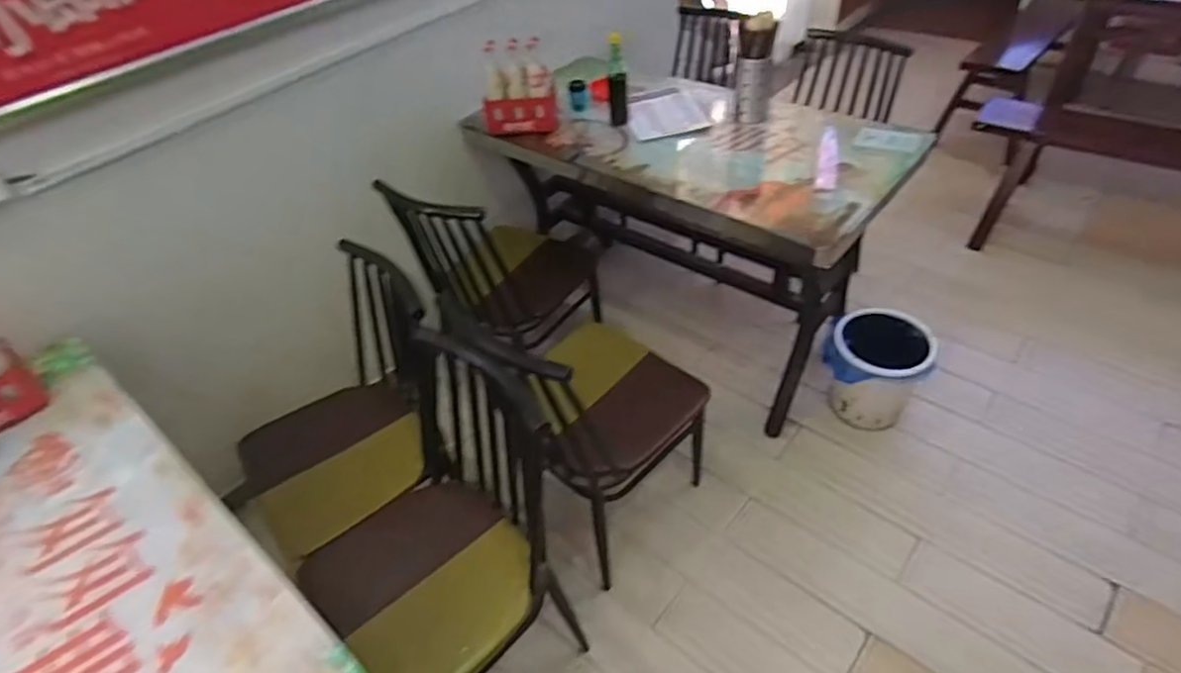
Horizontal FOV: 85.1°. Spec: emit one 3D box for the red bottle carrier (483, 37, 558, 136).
[{"bbox_3d":[-0.200,-0.690,1.785,0.193,0.229,0.106,-2,44,4],"label":"red bottle carrier"}]

